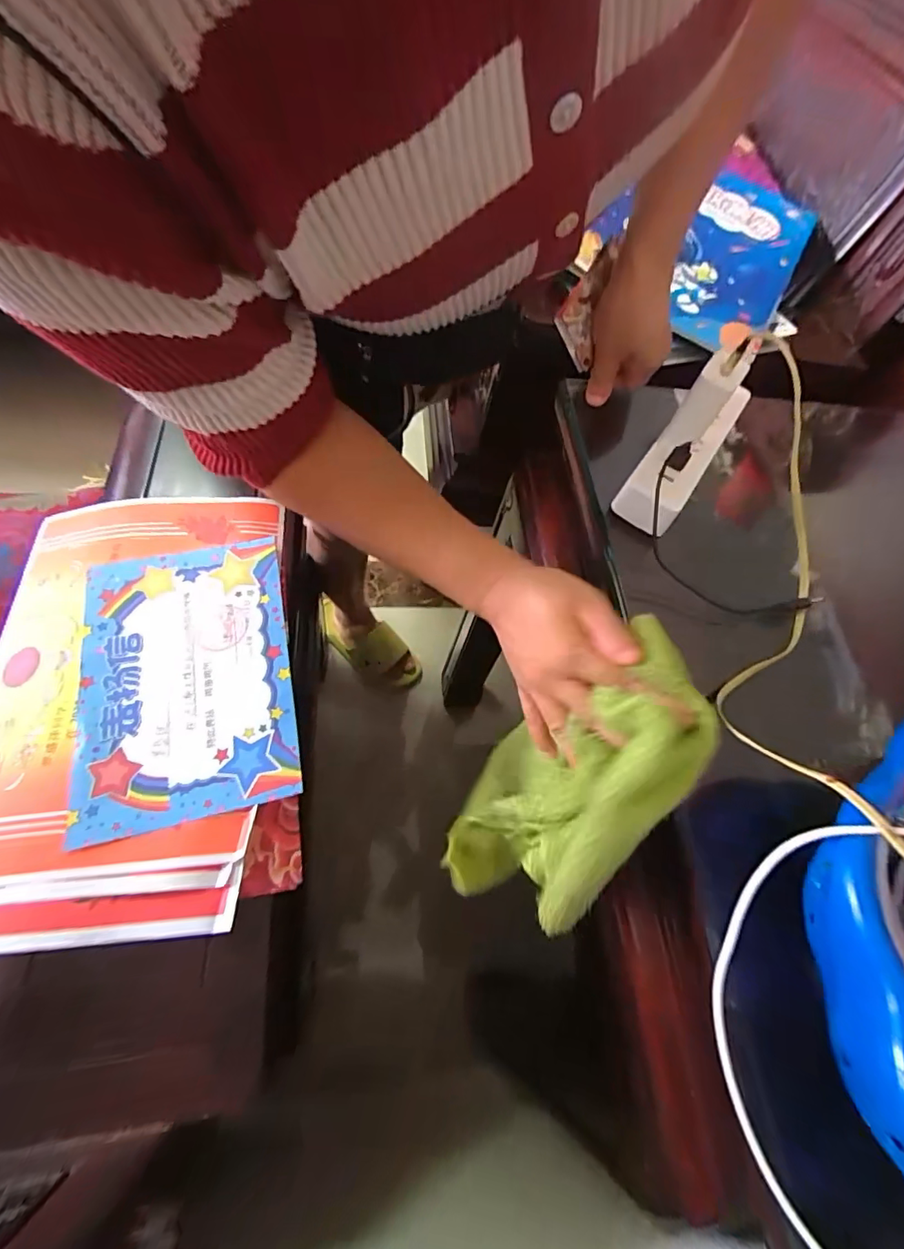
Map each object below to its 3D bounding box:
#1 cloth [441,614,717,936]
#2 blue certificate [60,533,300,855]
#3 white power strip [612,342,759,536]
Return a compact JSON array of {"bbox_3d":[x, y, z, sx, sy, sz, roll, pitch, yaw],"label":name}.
[{"bbox_3d":[0.073,0.094,0.322,0.087,0.138,0.177,40,69,15],"label":"cloth"},{"bbox_3d":[-0.192,0.032,0.363,0.142,0.010,0.206,-12,66,-9],"label":"blue certificate"},{"bbox_3d":[0.171,-0.134,0.371,0.043,0.020,0.135,33,109,12],"label":"white power strip"}]

